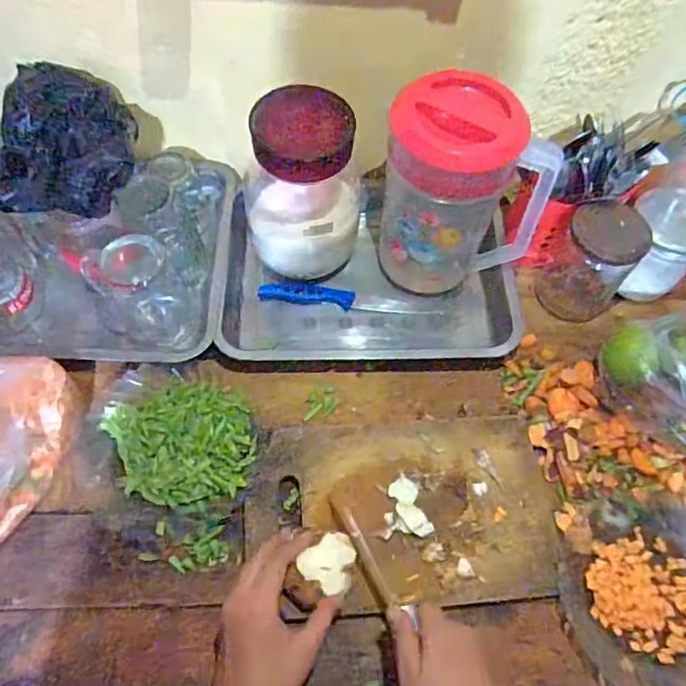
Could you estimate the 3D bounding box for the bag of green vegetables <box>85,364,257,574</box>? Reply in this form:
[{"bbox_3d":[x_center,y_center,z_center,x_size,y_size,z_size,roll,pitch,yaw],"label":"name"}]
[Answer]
[{"bbox_3d":[-0.179,0.117,0.572,0.171,0.036,0.183,14,62,3],"label":"bag of green vegetables"}]

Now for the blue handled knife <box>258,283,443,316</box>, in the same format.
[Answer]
[{"bbox_3d":[0.007,-0.054,0.691,0.216,0.016,0.027,6,62,-1],"label":"blue handled knife"}]

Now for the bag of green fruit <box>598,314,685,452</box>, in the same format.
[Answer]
[{"bbox_3d":[0.371,0.034,0.592,0.148,0.072,0.135,-22,66,-15],"label":"bag of green fruit"}]

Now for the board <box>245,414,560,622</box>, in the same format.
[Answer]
[{"bbox_3d":[0.061,0.162,0.557,0.297,0.020,0.182,-3,62,-6],"label":"board"}]

